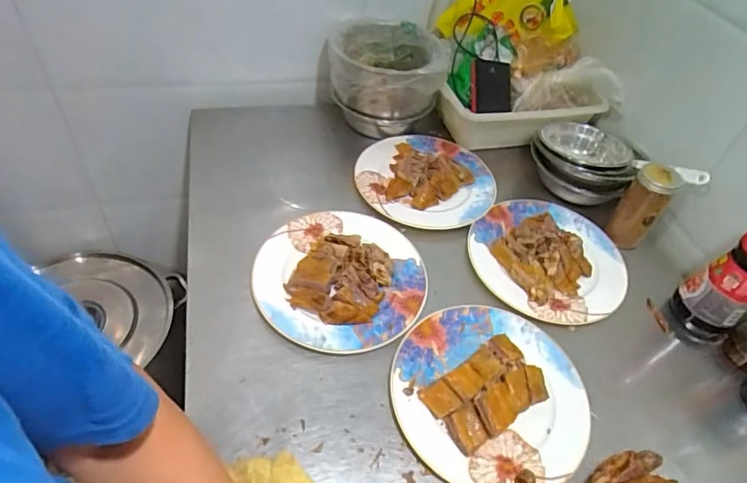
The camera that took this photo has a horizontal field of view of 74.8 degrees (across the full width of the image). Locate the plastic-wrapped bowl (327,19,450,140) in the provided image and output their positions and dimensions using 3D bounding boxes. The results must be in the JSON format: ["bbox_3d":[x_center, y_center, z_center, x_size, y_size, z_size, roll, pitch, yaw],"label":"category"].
[{"bbox_3d":[0.024,-0.320,0.981,0.218,0.164,0.215,4,47,-4],"label":"plastic-wrapped bowl"}]

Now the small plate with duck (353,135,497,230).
[{"bbox_3d":[0.100,-0.122,0.915,0.249,0.044,0.242,4,47,-4],"label":"small plate with duck"}]

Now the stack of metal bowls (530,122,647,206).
[{"bbox_3d":[0.394,-0.152,0.926,0.184,0.082,0.149,26,49,15],"label":"stack of metal bowls"}]

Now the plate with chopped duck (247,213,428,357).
[{"bbox_3d":[-0.048,0.047,0.735,0.249,0.046,0.248,4,47,-4],"label":"plate with chopped duck"}]

